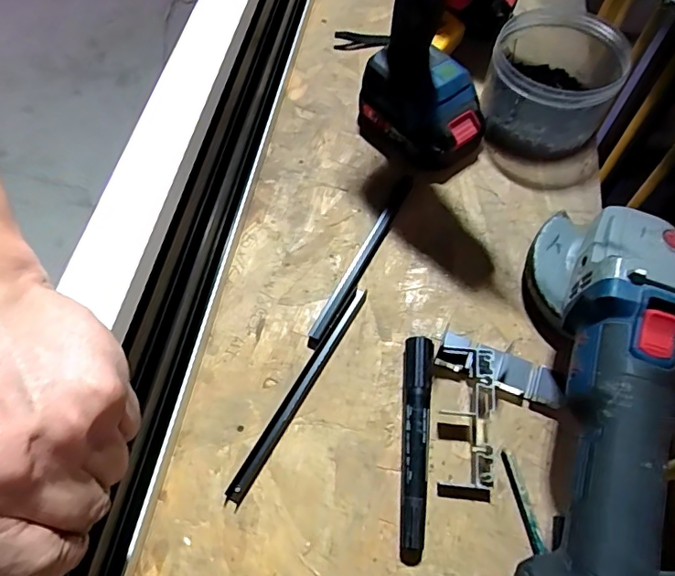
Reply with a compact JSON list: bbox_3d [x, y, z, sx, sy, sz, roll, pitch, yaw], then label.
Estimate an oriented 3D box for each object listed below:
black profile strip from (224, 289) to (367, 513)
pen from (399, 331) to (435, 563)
[{"bbox_3d":[-0.026,0.072,0.373,0.013,0.009,0.180,27,65,14],"label":"black profile strip"},{"bbox_3d":[0.053,0.104,0.347,0.020,0.022,0.146,5,62,3],"label":"pen"}]

